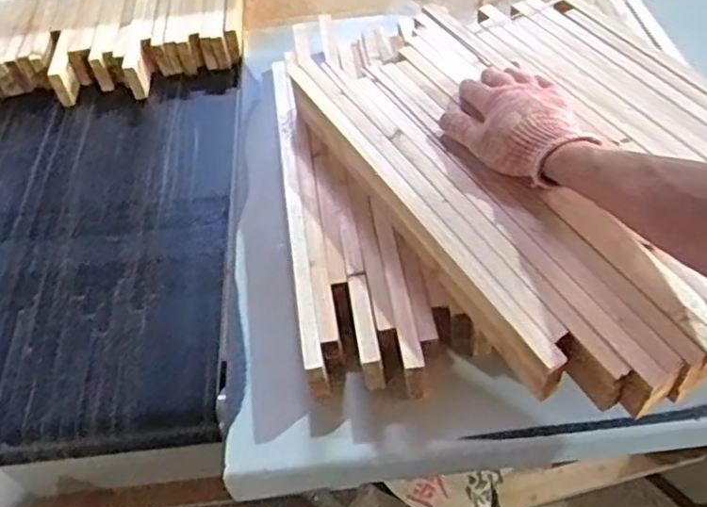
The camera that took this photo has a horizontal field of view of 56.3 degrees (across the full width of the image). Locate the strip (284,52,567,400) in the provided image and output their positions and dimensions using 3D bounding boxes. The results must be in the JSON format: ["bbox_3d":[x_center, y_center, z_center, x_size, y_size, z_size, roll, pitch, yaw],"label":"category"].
[{"bbox_3d":[0.048,-0.057,0.695,0.026,0.053,0.491,-27,53,-13],"label":"strip"}]

